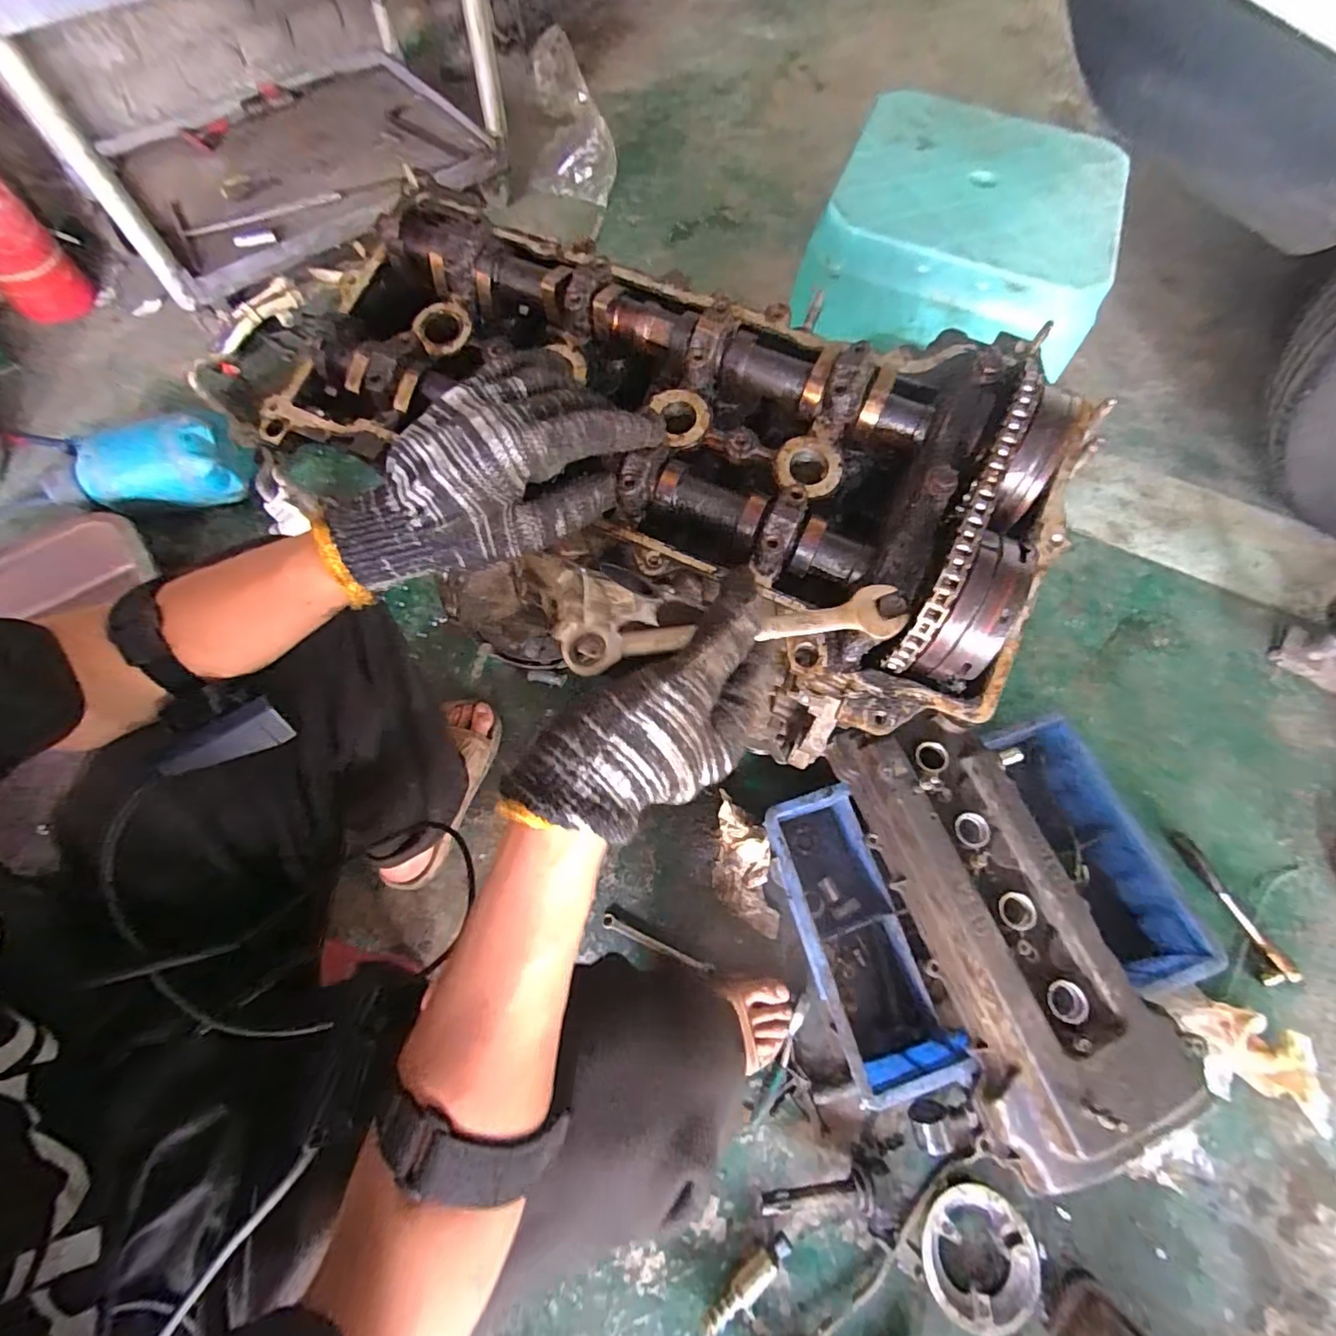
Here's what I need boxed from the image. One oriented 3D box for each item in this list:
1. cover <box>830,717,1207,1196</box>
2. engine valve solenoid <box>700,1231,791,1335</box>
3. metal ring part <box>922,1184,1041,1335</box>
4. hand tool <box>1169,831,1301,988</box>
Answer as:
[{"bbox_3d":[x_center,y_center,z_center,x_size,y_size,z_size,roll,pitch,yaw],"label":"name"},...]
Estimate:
[{"bbox_3d":[0.348,0.264,0.614,0.201,0.085,0.452,-20,70,-10],"label":"cover"},{"bbox_3d":[0.078,0.642,0.585,0.123,0.027,0.025,-43,76,-15],"label":"engine valve solenoid"},{"bbox_3d":[0.336,0.635,0.611,0.116,0.027,0.117,7,70,2],"label":"metal ring part"},{"bbox_3d":[0.727,0.308,0.731,0.031,0.033,0.192,-20,71,-8],"label":"hand tool"}]

